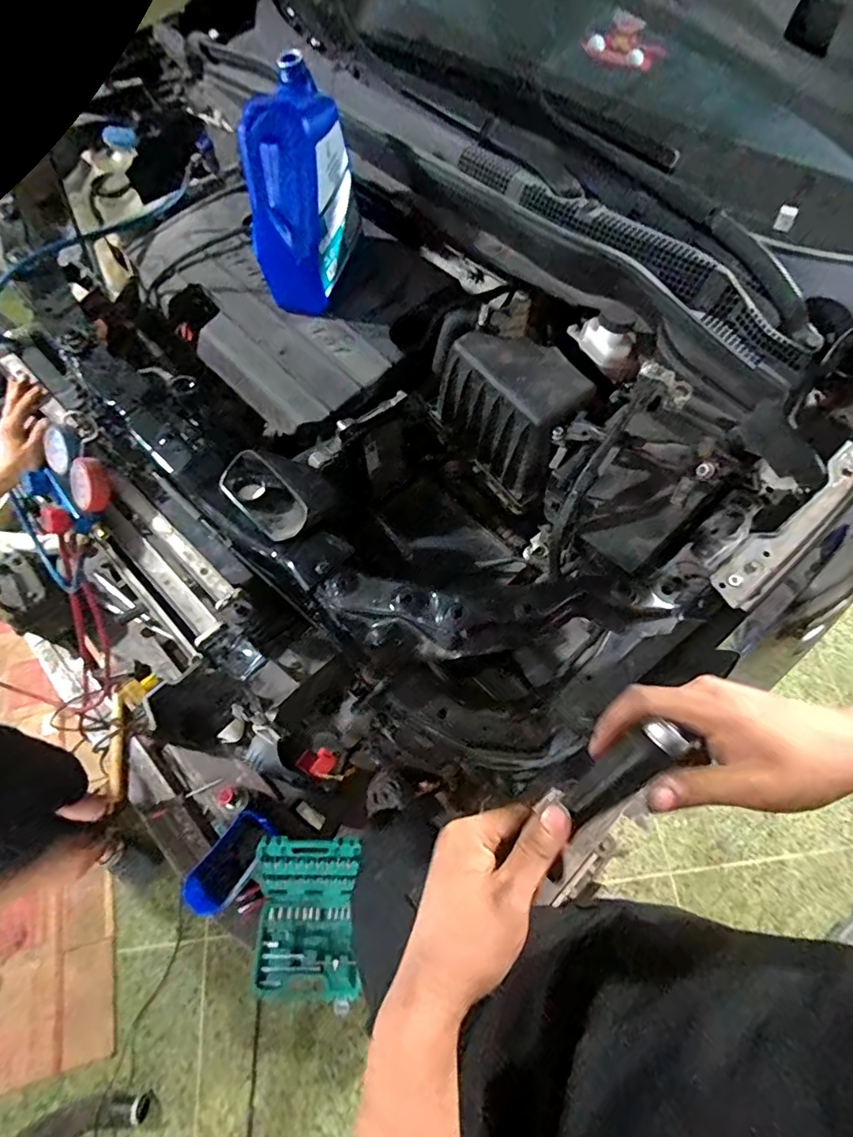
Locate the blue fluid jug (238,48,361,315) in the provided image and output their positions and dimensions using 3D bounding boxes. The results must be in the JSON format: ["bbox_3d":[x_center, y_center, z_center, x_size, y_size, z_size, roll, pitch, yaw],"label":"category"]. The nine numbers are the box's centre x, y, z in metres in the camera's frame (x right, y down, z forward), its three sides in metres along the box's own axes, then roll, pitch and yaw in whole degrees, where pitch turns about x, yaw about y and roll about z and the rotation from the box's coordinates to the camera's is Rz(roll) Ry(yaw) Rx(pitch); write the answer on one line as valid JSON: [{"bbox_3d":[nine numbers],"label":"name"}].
[{"bbox_3d":[-0.186,-0.568,0.791,0.091,0.250,0.178,19,65,7],"label":"blue fluid jug"}]

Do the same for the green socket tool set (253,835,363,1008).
[{"bbox_3d":[-0.271,0.806,1.184,0.246,0.154,0.335,1,64,-1],"label":"green socket tool set"}]

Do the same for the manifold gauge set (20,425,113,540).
[{"bbox_3d":[-0.536,-0.131,0.773,0.130,0.107,0.164,-41,70,-20],"label":"manifold gauge set"}]

